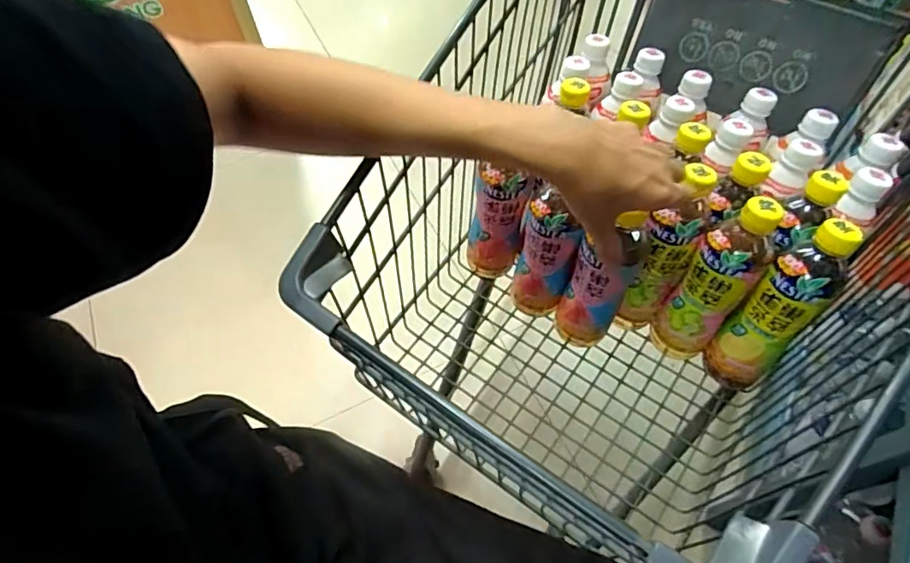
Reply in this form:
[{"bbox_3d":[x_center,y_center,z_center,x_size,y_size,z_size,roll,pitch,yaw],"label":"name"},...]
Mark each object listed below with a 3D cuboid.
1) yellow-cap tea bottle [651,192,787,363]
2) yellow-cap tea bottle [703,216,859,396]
[{"bbox_3d":[0.268,0.009,0.554,0.063,0.212,0.067,-1,57,2],"label":"yellow-cap tea bottle"},{"bbox_3d":[0.324,0.033,0.533,0.061,0.205,0.075,39,67,24],"label":"yellow-cap tea bottle"}]

